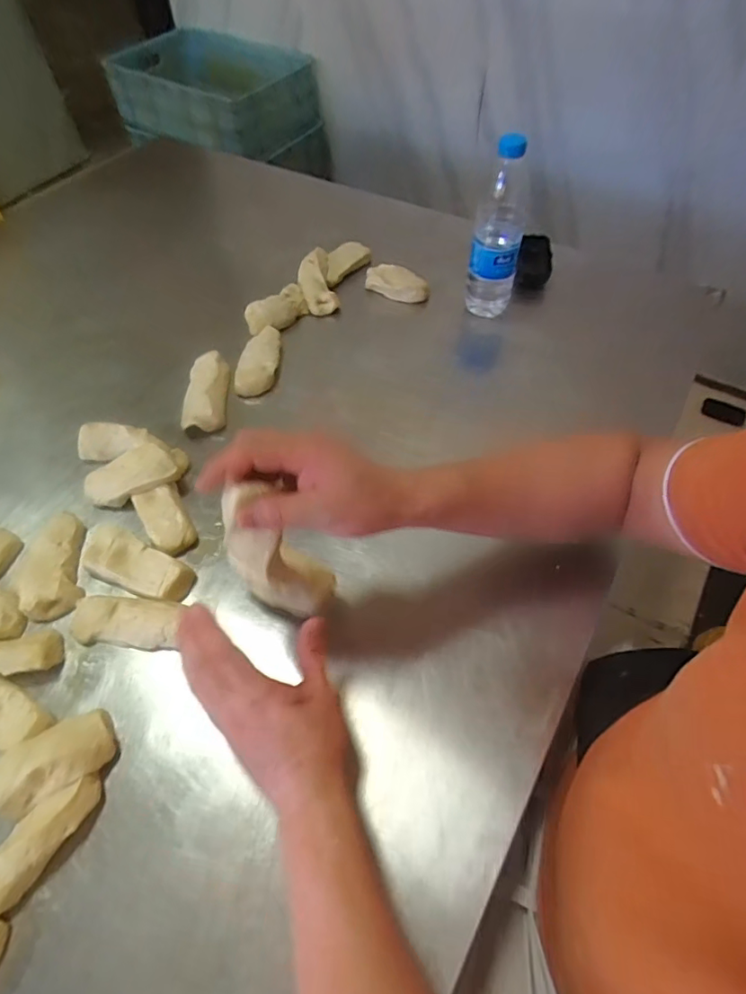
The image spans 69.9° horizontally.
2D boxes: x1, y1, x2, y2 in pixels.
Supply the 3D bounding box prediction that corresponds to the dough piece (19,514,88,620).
[{"bbox_3d":[-0.350,0.075,0.582,0.059,0.034,0.117,-13,56,-9],"label":"dough piece"}]

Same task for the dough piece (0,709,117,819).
[{"bbox_3d":[-0.274,0.223,0.452,0.097,0.037,0.057,-28,62,-17],"label":"dough piece"}]

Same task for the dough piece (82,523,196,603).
[{"bbox_3d":[-0.254,0.074,0.574,0.133,0.024,0.051,21,58,15],"label":"dough piece"}]

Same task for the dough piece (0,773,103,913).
[{"bbox_3d":[-0.271,0.277,0.431,0.043,0.033,0.111,27,61,16],"label":"dough piece"}]

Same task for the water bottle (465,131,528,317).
[{"bbox_3d":[0.160,-0.346,0.688,0.061,0.230,0.076,6,55,5],"label":"water bottle"}]

